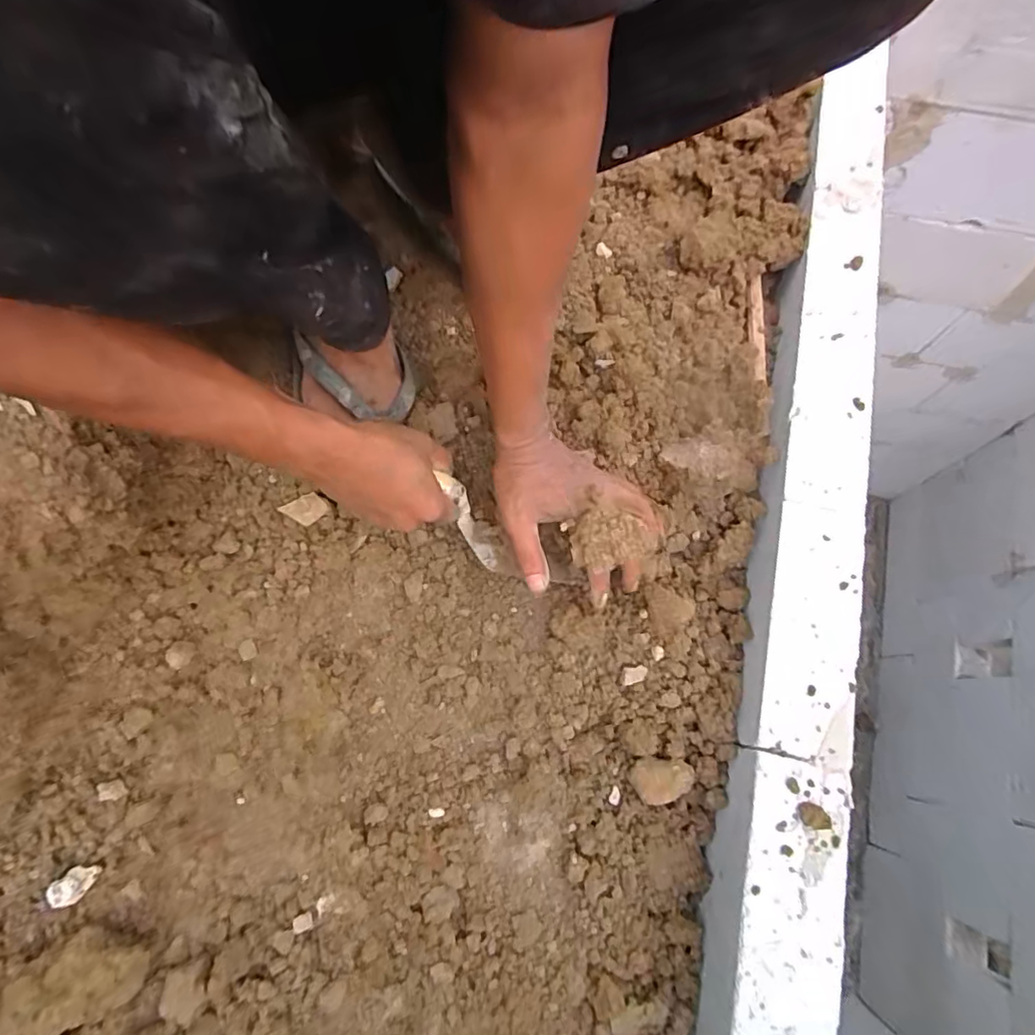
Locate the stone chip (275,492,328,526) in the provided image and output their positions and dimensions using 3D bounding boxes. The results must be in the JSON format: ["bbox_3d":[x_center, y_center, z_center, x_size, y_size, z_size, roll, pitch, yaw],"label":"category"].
[{"bbox_3d":[-0.199,-0.008,0.541,0.039,0.009,0.030,-32,74,-9],"label":"stone chip"}]

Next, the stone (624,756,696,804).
[{"bbox_3d":[0.127,0.233,0.518,0.055,0.026,0.036,0,71,1],"label":"stone"}]

